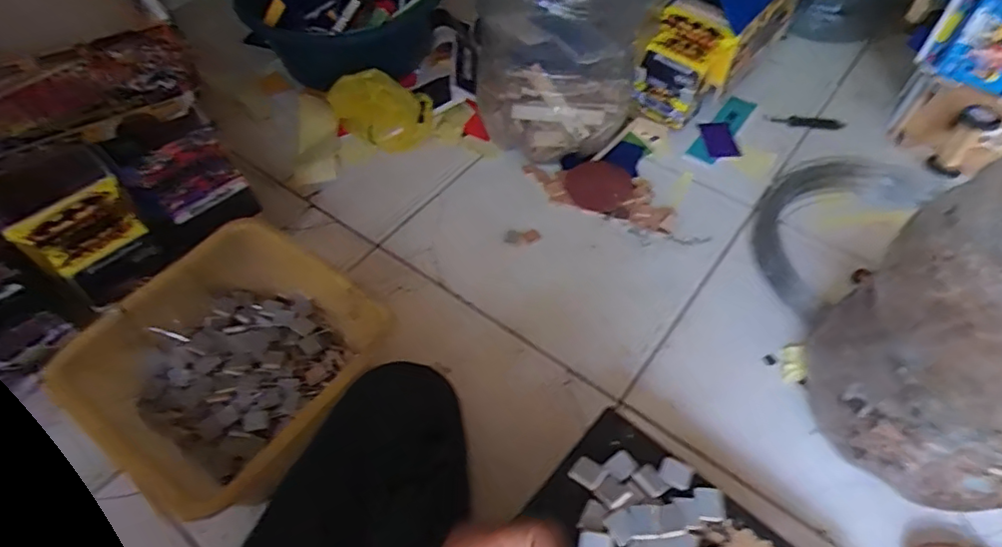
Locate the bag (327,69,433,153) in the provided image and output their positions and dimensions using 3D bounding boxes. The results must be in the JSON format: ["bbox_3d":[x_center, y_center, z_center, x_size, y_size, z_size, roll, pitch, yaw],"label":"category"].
[{"bbox_3d":[-0.195,-0.262,0.947,0.162,0.092,0.080,1,53,1],"label":"bag"}]

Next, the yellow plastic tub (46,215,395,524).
[{"bbox_3d":[-0.281,0.100,0.644,0.270,0.098,0.287,33,60,23],"label":"yellow plastic tub"}]

